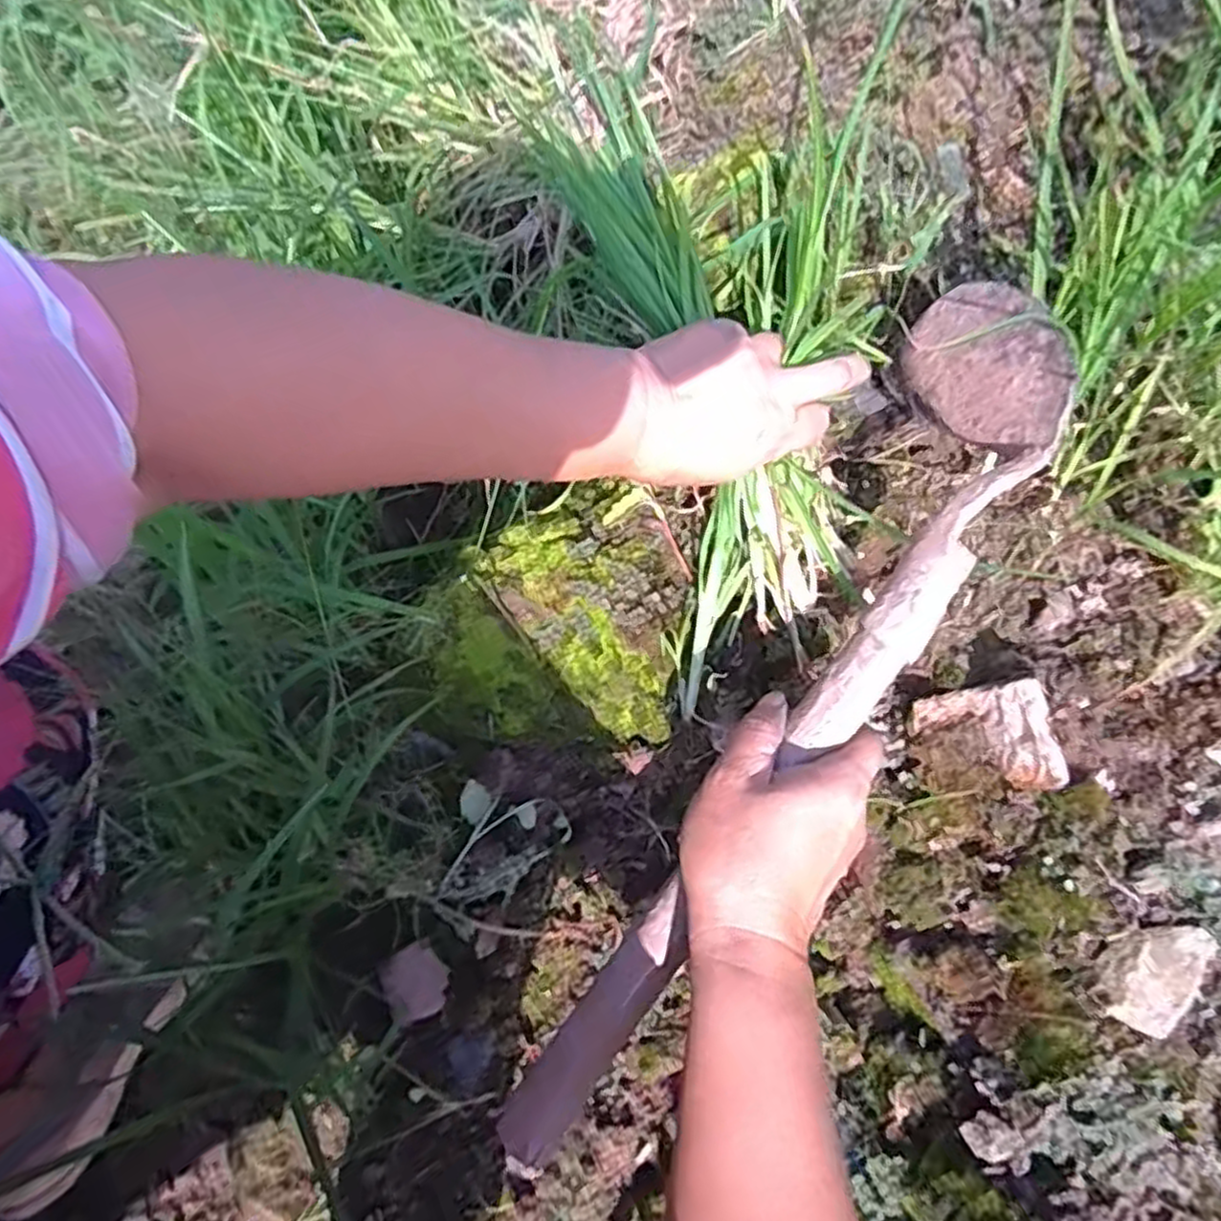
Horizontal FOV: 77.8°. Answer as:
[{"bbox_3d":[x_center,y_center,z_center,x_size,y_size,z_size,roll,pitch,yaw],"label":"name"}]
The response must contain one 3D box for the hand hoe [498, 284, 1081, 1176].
[{"bbox_3d":[0.074,0.051,0.353,0.081,0.067,0.445,32,89,20],"label":"hand hoe"}]

